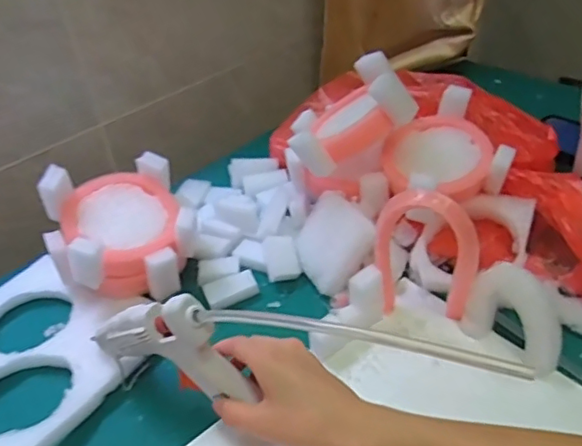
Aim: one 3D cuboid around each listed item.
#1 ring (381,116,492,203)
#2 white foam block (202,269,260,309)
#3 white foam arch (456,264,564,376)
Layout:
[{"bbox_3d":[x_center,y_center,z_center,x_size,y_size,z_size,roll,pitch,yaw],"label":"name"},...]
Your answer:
[{"bbox_3d":[0.136,-0.064,0.543,0.096,0.018,0.083,5,66,8],"label":"ring"},{"bbox_3d":[-0.056,0.063,0.545,0.048,0.011,0.032,-18,39,-14],"label":"white foam block"},{"bbox_3d":[0.173,0.073,0.452,0.030,0.070,0.079,-29,43,-26],"label":"white foam arch"}]

